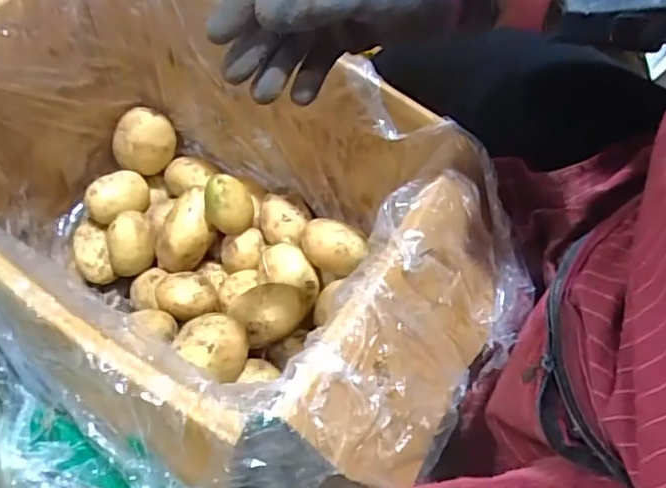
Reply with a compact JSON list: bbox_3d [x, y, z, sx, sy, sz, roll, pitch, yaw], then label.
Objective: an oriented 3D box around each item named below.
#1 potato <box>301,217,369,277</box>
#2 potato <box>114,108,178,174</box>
[{"bbox_3d":[0.000,0.002,0.646,0.079,0.042,0.046,15,56,6],"label":"potato"},{"bbox_3d":[-0.256,-0.142,0.775,0.083,0.066,0.060,-17,58,-15],"label":"potato"}]

